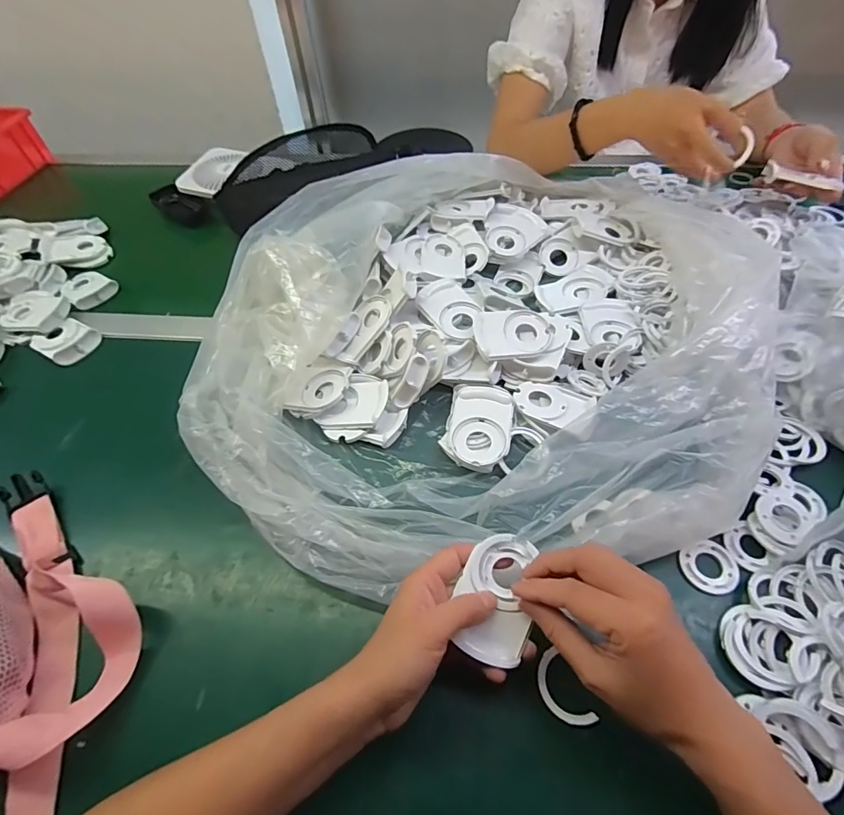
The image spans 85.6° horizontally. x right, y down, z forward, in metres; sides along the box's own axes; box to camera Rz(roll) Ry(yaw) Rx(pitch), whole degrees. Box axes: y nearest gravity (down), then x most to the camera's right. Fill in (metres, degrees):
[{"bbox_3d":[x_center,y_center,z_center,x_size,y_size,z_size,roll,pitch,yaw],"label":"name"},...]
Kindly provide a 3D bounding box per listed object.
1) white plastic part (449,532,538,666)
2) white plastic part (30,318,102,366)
[{"bbox_3d":[0.052,0.135,0.323,0.050,0.012,0.084,4,64,6],"label":"white plastic part"},{"bbox_3d":[-0.455,-0.086,0.583,0.074,0.013,0.062,29,60,22],"label":"white plastic part"}]

